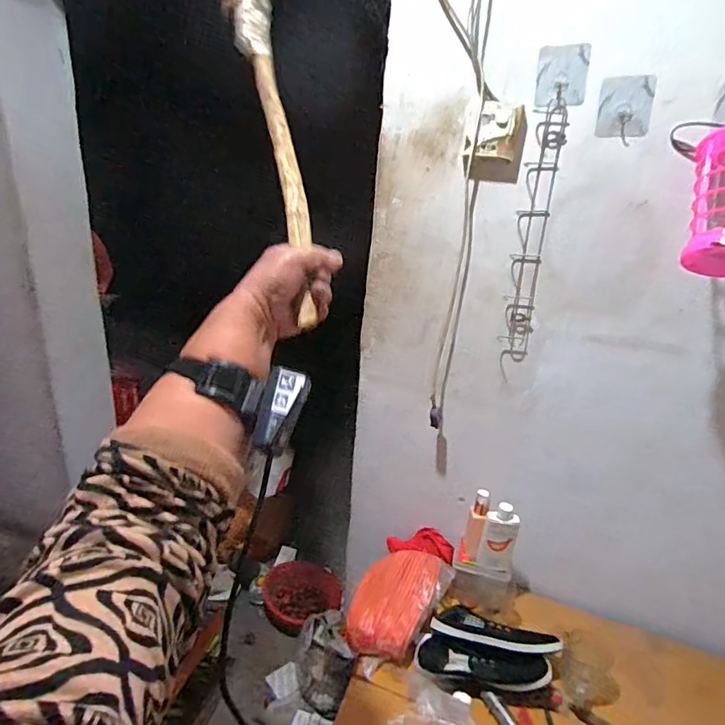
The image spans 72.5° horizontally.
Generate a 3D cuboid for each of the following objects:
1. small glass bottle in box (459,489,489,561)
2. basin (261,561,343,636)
[{"bbox_3d":[0.241,0.347,1.060,0.044,0.156,0.060,12,24,17],"label":"small glass bottle in box"},{"bbox_3d":[-0.209,0.723,1.565,0.240,0.075,0.226,4,23,-2],"label":"basin"}]

